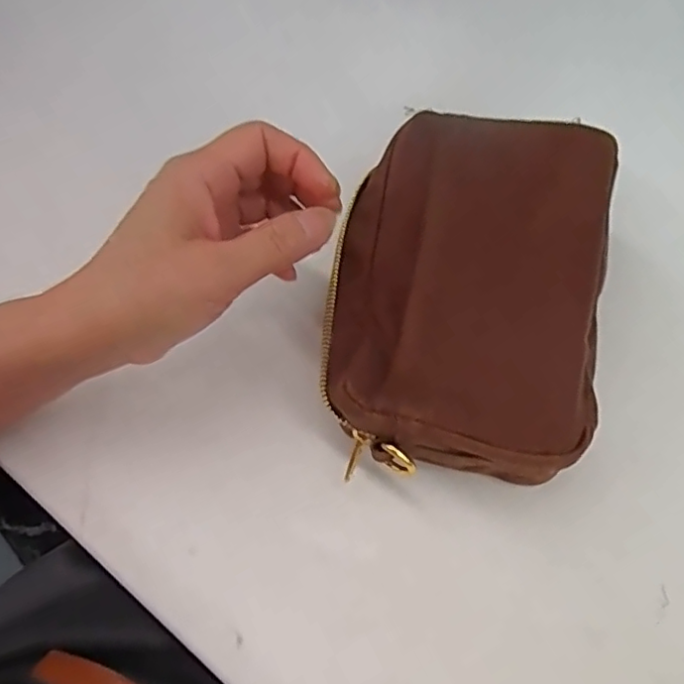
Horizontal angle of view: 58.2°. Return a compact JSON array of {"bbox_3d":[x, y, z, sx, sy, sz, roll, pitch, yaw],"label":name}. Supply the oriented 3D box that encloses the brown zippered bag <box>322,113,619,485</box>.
[{"bbox_3d":[0.060,-0.026,0.315,0.124,0.071,0.185,11,62,6],"label":"brown zippered bag"}]

